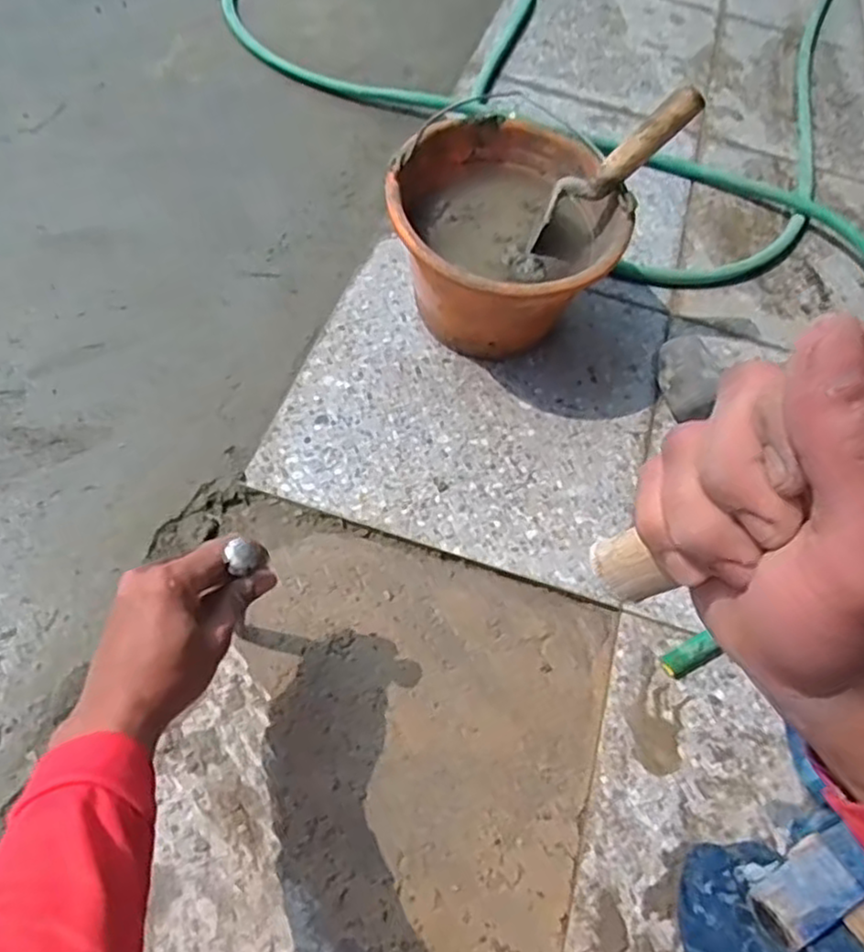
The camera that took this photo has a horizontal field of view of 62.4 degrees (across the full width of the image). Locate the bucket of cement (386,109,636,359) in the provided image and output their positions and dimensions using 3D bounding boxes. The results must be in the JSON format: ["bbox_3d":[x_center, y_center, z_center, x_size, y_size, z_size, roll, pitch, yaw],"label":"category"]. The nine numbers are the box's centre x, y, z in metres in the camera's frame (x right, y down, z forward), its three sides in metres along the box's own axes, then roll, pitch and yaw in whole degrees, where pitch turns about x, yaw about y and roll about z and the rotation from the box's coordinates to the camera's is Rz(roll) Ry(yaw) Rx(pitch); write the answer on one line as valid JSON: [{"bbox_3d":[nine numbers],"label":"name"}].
[{"bbox_3d":[0.076,-0.237,0.778,0.230,0.172,0.243,4,59,-6],"label":"bucket of cement"}]

